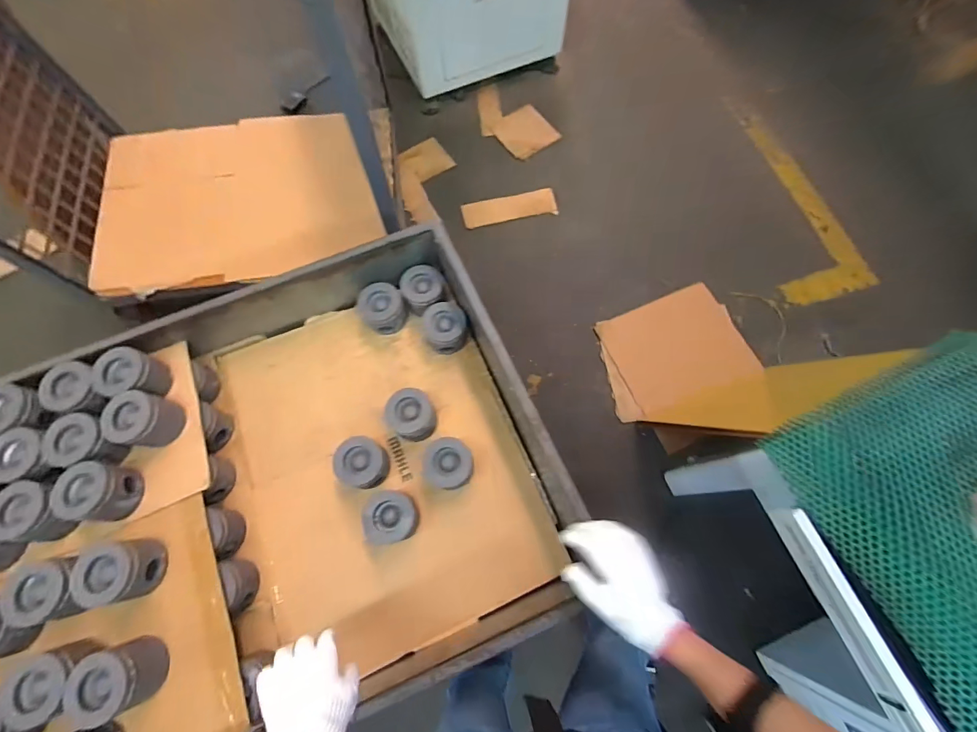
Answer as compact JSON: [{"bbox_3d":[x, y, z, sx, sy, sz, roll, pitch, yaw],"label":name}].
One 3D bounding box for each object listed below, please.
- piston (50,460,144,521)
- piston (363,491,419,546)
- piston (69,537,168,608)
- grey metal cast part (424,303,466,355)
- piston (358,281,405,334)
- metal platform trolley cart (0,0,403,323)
[{"bbox_3d":[-0.659,0.213,0.706,0.103,0.066,0.095,2,72,1],"label":"piston"},{"bbox_3d":[-0.178,0.276,0.768,0.087,0.076,0.087,0,72,0],"label":"piston"},{"bbox_3d":[-0.579,0.321,0.658,0.095,0.067,0.090,0,72,0],"label":"piston"},{"bbox_3d":[-0.091,-0.077,0.890,0.087,0.072,0.092,0,72,0],"label":"grey metal cast part"},{"bbox_3d":[-0.229,-0.126,0.901,0.089,0.076,0.084,0,72,0],"label":"piston"},{"bbox_3d":[-0.933,-0.822,1.120,1.107,1.012,0.752,-20,73,-6],"label":"metal platform trolley cart"}]

